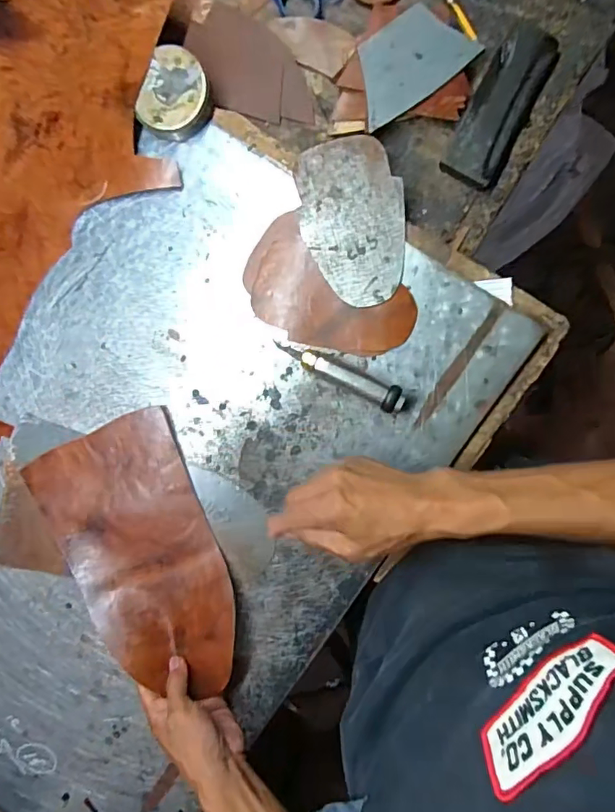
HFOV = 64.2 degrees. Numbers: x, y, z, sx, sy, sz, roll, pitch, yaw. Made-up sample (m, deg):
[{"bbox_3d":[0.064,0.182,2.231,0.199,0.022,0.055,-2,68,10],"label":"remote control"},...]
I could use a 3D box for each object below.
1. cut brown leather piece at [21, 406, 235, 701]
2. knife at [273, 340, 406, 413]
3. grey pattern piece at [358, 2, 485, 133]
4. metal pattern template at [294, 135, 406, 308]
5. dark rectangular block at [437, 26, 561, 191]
[{"bbox_3d":[-0.174,0.158,0.506,0.156,0.046,0.274,-22,94,4],"label":"cut brown leather piece"},{"bbox_3d":[0.030,-0.031,0.475,0.135,0.018,0.023,27,96,13],"label":"knife"},{"bbox_3d":[0.098,-0.329,0.468,0.118,0.007,0.072,-34,97,3],"label":"grey pattern piece"},{"bbox_3d":[0.043,-0.178,0.474,0.097,0.004,0.157,-6,90,6],"label":"metal pattern template"},{"bbox_3d":[0.189,-0.290,0.476,0.056,0.016,0.150,27,96,0],"label":"dark rectangular block"}]

